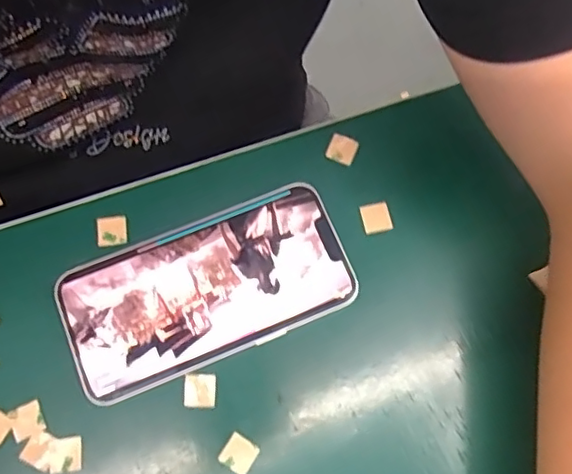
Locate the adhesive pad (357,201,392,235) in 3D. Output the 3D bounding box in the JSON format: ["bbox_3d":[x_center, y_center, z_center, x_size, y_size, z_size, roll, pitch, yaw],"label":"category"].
[{"bbox_3d":[0.049,-0.010,0.322,0.016,0.004,0.016,-14,76,-5],"label":"adhesive pad"}]

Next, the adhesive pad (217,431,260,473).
[{"bbox_3d":[-0.023,0.106,0.283,0.016,0.004,0.016,32,76,7],"label":"adhesive pad"}]

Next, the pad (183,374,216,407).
[{"bbox_3d":[-0.043,0.077,0.291,0.016,0.004,0.016,1,75,-2],"label":"pad"}]

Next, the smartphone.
[{"bbox_3d":[-0.041,0.027,0.303,0.144,0.010,0.072,-21,77,-7],"label":"smartphone"}]

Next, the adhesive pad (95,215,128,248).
[{"bbox_3d":[-0.094,-0.004,0.314,0.016,0.004,0.016,-8,75,-4],"label":"adhesive pad"}]

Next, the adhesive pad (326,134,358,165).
[{"bbox_3d":[0.032,-0.050,0.331,0.015,0.004,0.015,21,75,4],"label":"adhesive pad"}]

